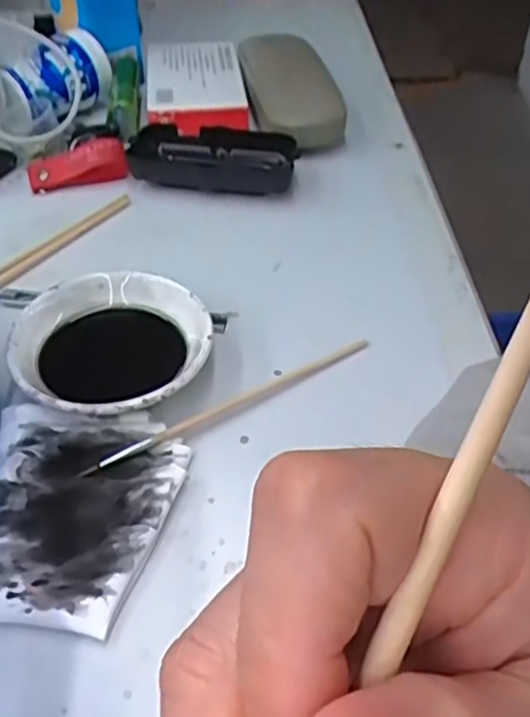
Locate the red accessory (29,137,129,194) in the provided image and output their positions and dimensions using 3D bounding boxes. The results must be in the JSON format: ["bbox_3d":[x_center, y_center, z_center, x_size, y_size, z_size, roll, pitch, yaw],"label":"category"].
[{"bbox_3d":[-0.124,-0.128,0.470,0.063,0.025,0.023,-9,46,-10],"label":"red accessory"}]

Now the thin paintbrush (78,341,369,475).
[{"bbox_3d":[-0.012,0.018,0.340,0.156,0.009,0.010,-25,50,-25],"label":"thin paintbrush"}]

